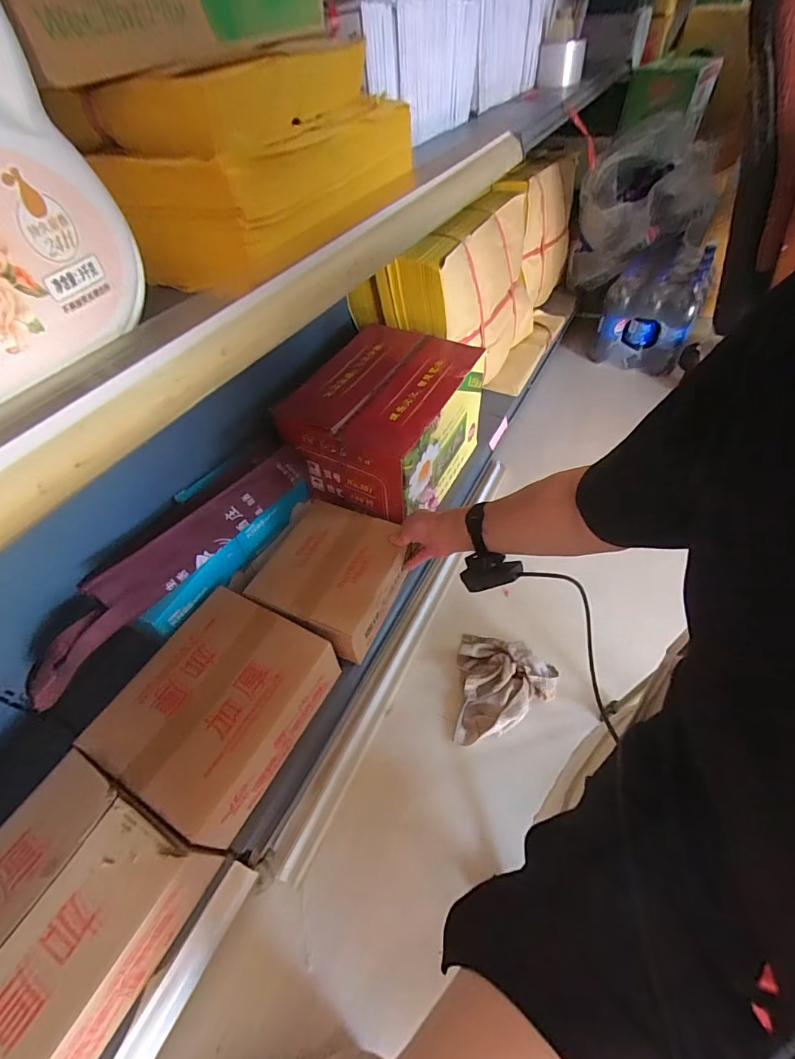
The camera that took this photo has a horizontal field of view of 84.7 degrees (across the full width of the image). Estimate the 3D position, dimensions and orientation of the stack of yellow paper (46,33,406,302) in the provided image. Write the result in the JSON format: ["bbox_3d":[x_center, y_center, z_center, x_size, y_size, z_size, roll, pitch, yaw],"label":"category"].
[{"bbox_3d":[-0.095,-0.301,0.351,0.101,0.108,0.248,23,55,21],"label":"stack of yellow paper"}]

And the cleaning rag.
[{"bbox_3d":[0.182,0.265,0.733,0.158,0.057,0.175,4,51,7],"label":"cleaning rag"}]

